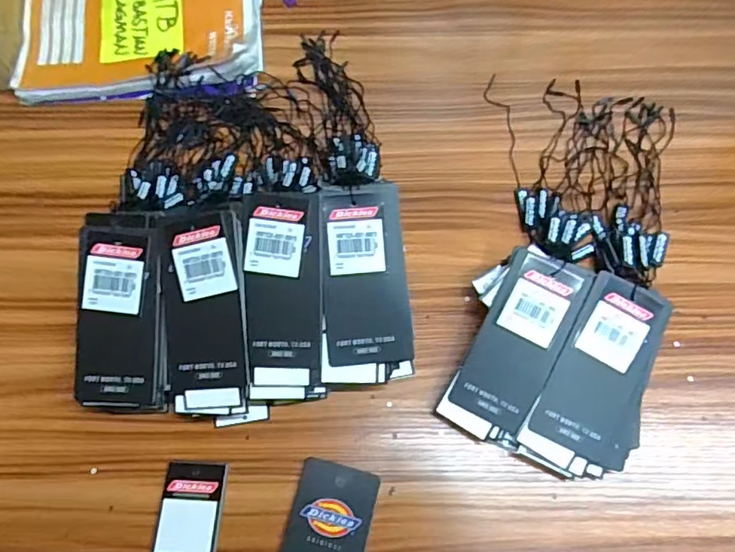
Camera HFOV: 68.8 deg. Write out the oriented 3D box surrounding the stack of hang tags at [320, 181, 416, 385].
[{"bbox_3d":[-0.001,0.005,0.348,0.056,0.029,0.126,-3,93,0],"label":"stack of hang tags"}]

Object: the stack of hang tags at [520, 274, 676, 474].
[{"bbox_3d":[0.149,0.064,0.337,0.066,0.051,0.125,25,72,11],"label":"stack of hang tags"}]

